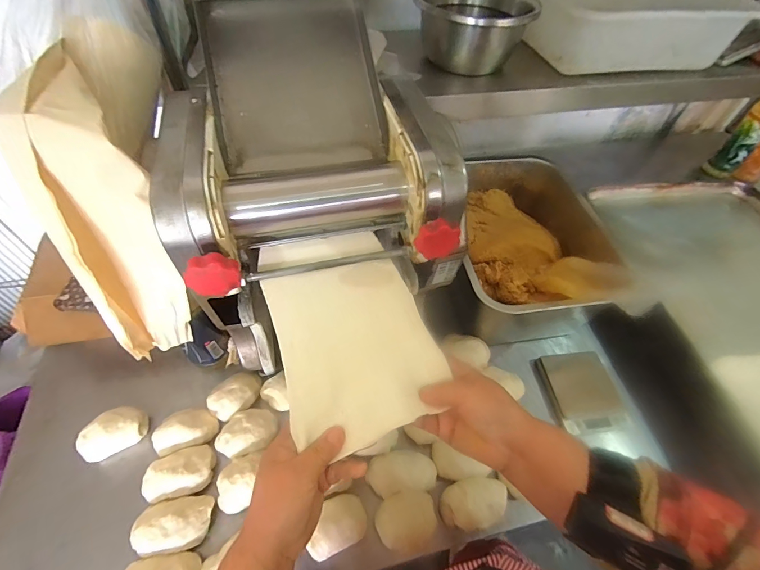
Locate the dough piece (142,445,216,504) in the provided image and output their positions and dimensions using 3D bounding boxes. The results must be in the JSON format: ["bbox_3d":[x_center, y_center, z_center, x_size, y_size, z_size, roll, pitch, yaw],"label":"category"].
[{"bbox_3d":[-0.262,0.246,0.478,0.079,0.042,0.054,-11,54,-12],"label":"dough piece"}]

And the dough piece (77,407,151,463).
[{"bbox_3d":[-0.369,0.203,0.503,0.079,0.040,0.049,-28,59,-23],"label":"dough piece"}]

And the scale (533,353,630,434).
[{"bbox_3d":[0.318,0.167,0.578,0.099,0.030,0.123,-7,53,-9],"label":"scale"}]

